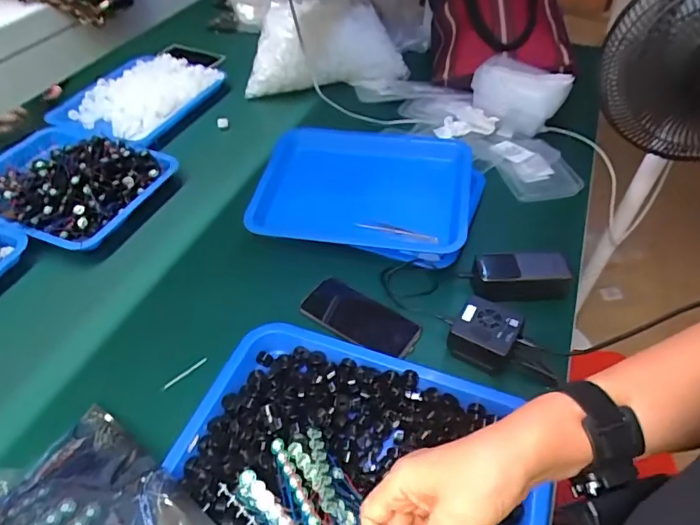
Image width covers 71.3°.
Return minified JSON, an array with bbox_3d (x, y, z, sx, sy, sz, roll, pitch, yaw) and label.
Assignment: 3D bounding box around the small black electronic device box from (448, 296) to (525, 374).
[{"bbox_3d":[0.170,0.087,0.619,0.076,0.033,0.077,25,52,22],"label":"small black electronic device box"}]

